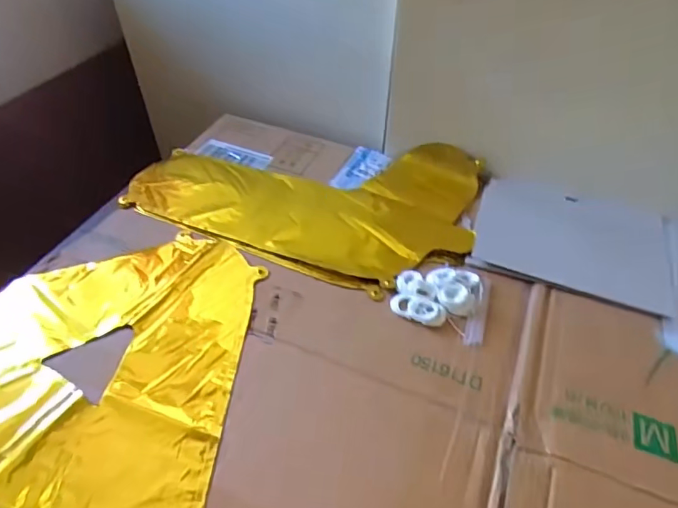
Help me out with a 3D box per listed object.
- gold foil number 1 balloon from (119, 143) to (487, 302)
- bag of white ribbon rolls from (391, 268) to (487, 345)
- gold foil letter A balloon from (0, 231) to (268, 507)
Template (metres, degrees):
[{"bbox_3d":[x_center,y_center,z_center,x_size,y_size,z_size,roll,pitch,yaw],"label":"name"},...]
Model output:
[{"bbox_3d":[-0.037,-0.082,0.592,0.382,0.016,0.252,18,50,14],"label":"gold foil number 1 balloon"},{"bbox_3d":[0.100,0.041,0.475,0.089,0.013,0.078,13,49,10],"label":"bag of white ribbon rolls"},{"bbox_3d":[-0.223,0.120,0.397,0.262,0.010,0.357,5,48,3],"label":"gold foil letter A balloon"}]

